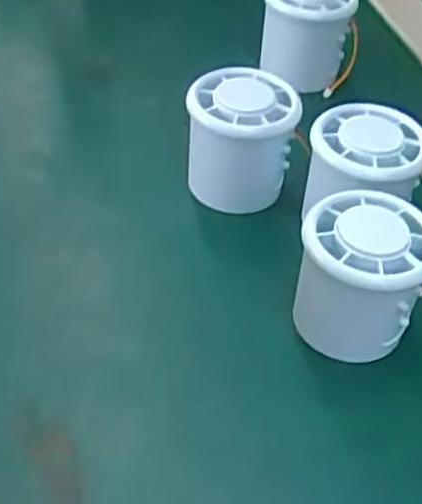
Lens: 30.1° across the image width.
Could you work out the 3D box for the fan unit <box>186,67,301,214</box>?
[{"bbox_3d":[0.014,-0.057,0.422,0.057,0.066,0.051,-2,44,-8],"label":"fan unit"}]

